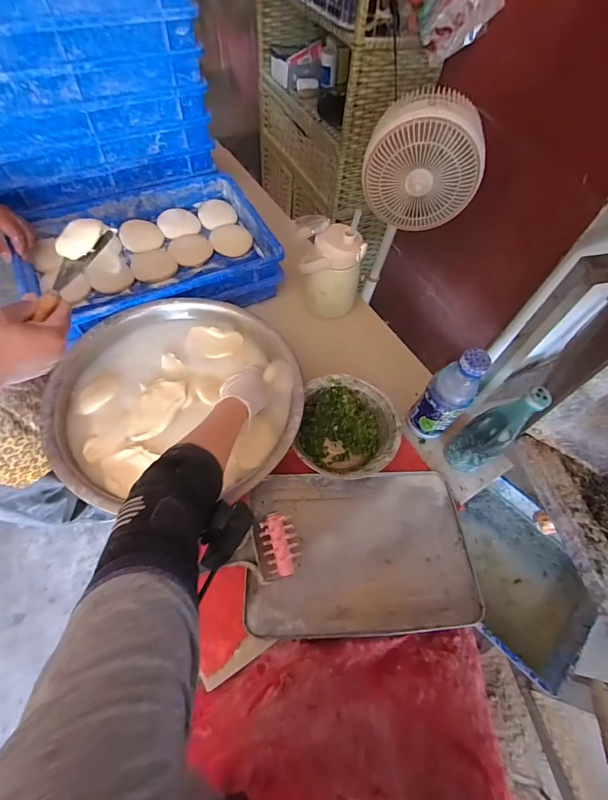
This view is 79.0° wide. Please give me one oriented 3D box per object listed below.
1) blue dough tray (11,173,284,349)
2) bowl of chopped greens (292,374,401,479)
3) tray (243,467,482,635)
[{"bbox_3d":[-0.309,-0.294,0.766,0.455,0.091,0.321,-22,63,-16],"label":"blue dough tray"},{"bbox_3d":[0.075,0.056,0.647,0.164,0.068,0.186,9,59,1],"label":"bowl of chopped greens"},{"bbox_3d":[0.085,0.230,0.575,0.336,0.029,0.228,-1,60,-5],"label":"tray"}]

